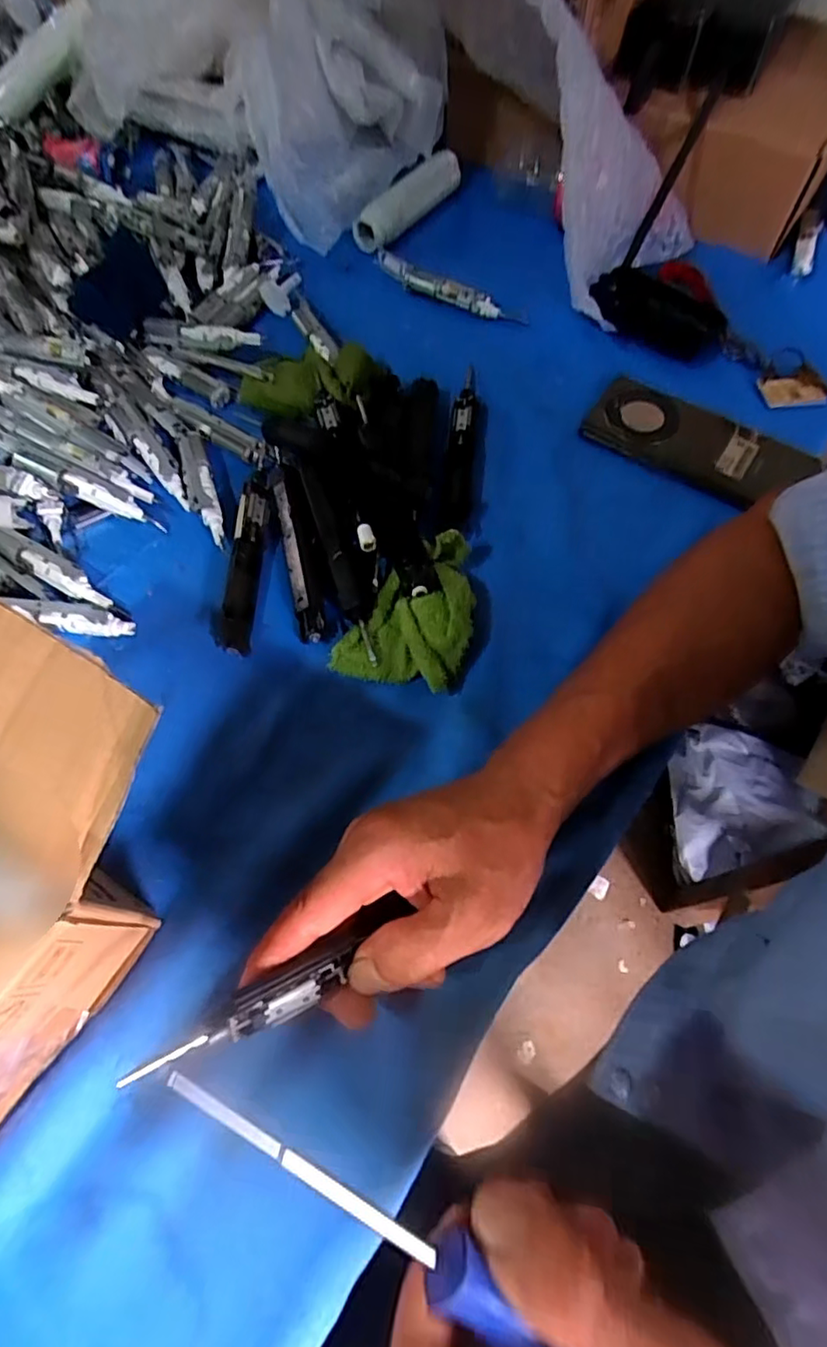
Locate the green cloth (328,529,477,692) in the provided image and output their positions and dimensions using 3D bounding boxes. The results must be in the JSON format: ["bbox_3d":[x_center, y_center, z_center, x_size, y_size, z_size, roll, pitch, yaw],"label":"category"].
[{"bbox_3d":[0.002,-0.042,0.377,0.074,0.028,0.097,17,64,9],"label":"green cloth"}]

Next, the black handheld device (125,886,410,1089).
[{"bbox_3d":[-0.054,0.134,0.252,0.119,0.019,0.020,-27,70,-23],"label":"black handheld device"}]

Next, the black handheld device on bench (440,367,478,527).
[{"bbox_3d":[0.035,-0.173,0.453,0.022,0.016,0.155,5,63,3],"label":"black handheld device on bench"}]

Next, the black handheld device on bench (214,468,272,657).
[{"bbox_3d":[-0.111,-0.080,0.404,0.020,0.014,0.139,2,63,1],"label":"black handheld device on bench"}]

